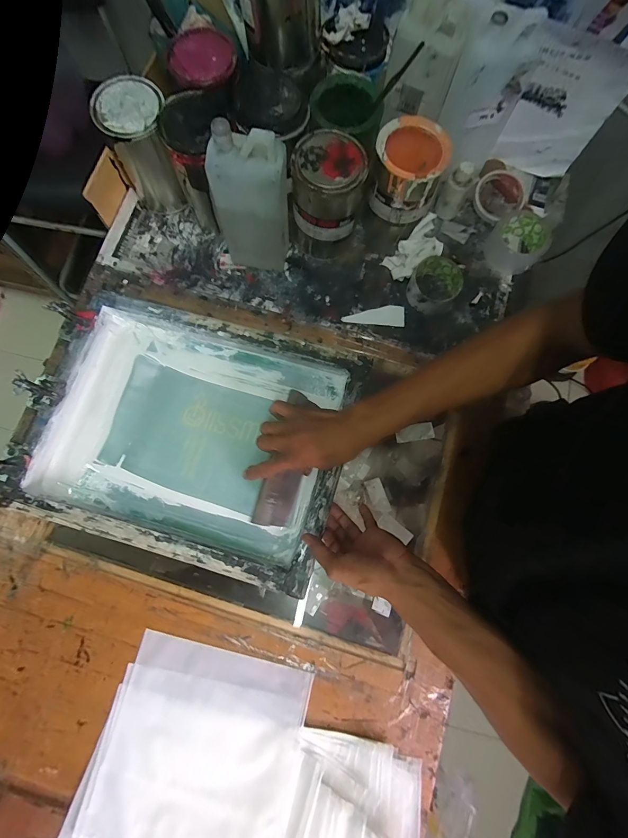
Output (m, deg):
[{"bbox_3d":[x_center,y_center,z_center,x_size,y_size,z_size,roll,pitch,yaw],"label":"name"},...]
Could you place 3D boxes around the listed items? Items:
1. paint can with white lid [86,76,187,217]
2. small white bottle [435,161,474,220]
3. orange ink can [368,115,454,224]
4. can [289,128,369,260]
[{"bbox_3d":[-0.271,-0.441,0.564,0.098,0.153,0.101,0,79,-2],"label":"paint can with white lid"},{"bbox_3d":[0.237,-0.383,0.582,0.038,0.083,0.030,24,79,2],"label":"small white bottle"},{"bbox_3d":[0.146,-0.386,0.538,0.101,0.082,0.108,0,79,-2],"label":"orange ink can"},{"bbox_3d":[0.020,-0.348,0.555,0.110,0.147,0.106,4,79,0],"label":"can"}]

